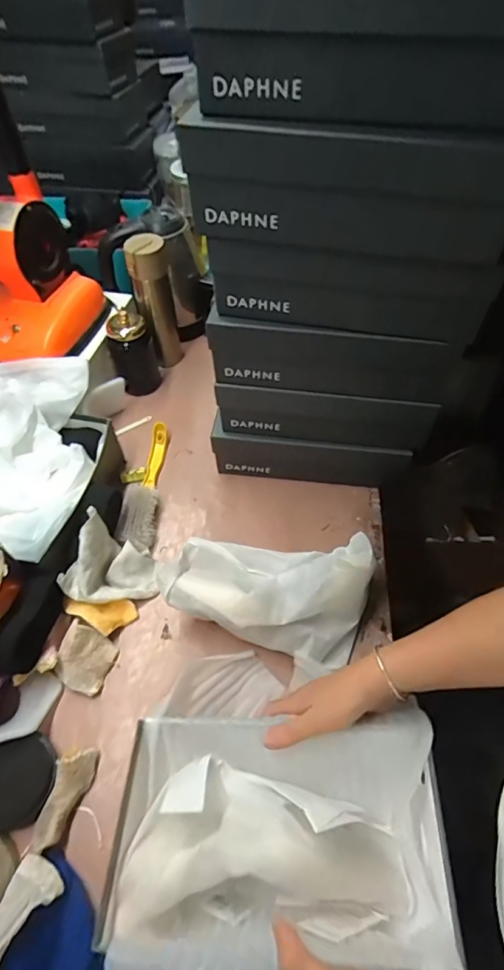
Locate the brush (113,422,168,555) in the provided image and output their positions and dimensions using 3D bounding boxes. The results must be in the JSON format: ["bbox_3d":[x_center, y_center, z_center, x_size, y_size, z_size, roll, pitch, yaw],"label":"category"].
[{"bbox_3d":[-0.172,-0.001,0.754,0.054,0.038,0.235,0,54,1],"label":"brush"}]

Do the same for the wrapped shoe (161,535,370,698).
[{"bbox_3d":[0.024,0.131,0.624,0.241,0.085,0.163,19,57,14],"label":"wrapped shoe"}]

